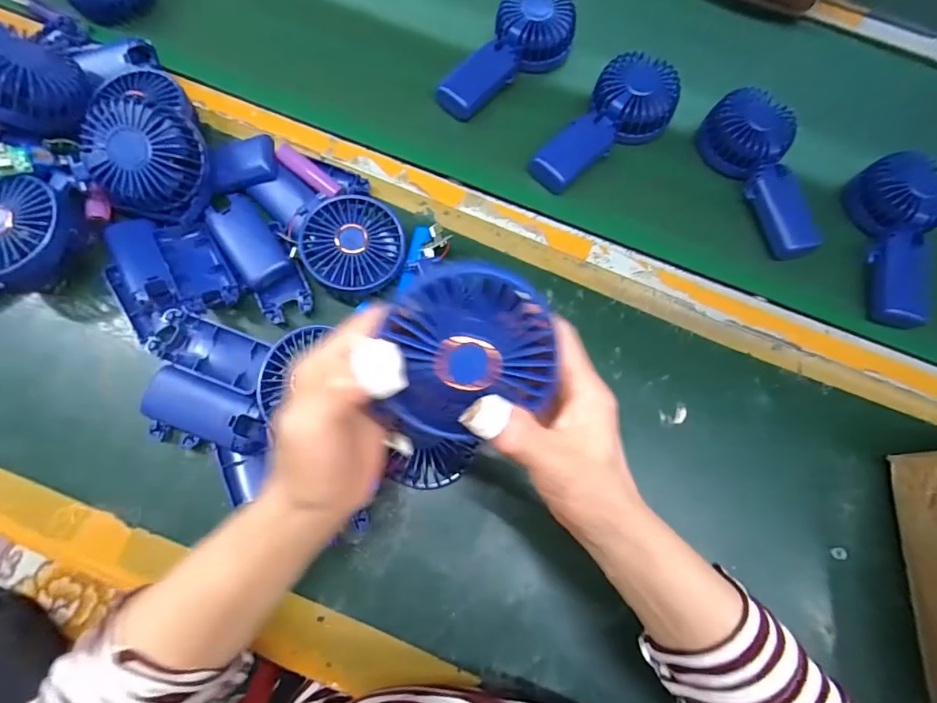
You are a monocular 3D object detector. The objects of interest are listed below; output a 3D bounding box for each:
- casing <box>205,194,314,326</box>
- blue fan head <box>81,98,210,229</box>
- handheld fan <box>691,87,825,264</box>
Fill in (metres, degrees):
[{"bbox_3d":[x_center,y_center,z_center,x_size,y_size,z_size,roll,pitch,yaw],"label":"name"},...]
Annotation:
[{"bbox_3d":[-0.184,-0.084,0.415,0.050,0.021,0.119,-30,77,-13],"label":"casing"},{"bbox_3d":[-0.267,-0.161,0.387,0.095,0.040,0.087,0,92,-6],"label":"blue fan head"},{"bbox_3d":[0.297,-0.179,0.475,0.084,0.047,0.176,-5,72,-6],"label":"handheld fan"}]

